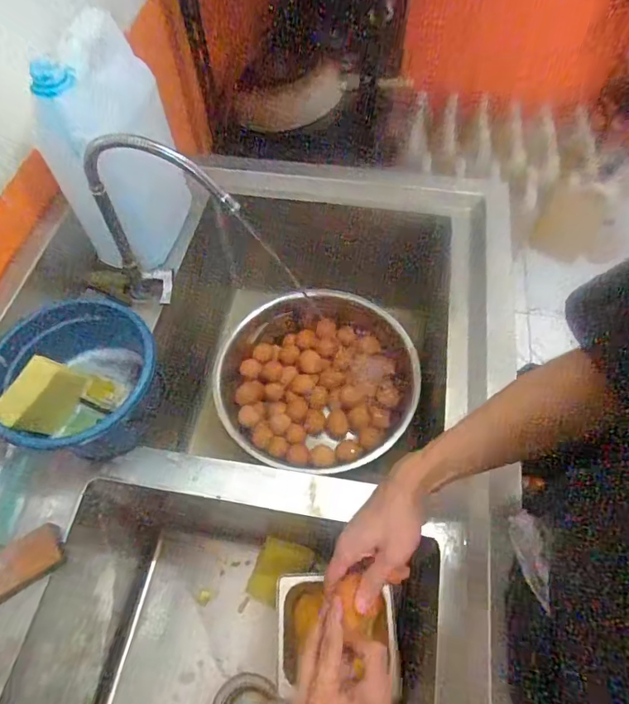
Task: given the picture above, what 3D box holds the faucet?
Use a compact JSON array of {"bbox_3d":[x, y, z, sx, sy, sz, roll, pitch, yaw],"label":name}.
[{"bbox_3d":[-0.207,-0.153,0.639,0.222,0.291,0.044,17,60,11],"label":"faucet"}]

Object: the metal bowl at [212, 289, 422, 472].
[{"bbox_3d":[0.005,0.057,0.901,0.359,0.112,0.345,-1,59,1],"label":"metal bowl"}]

